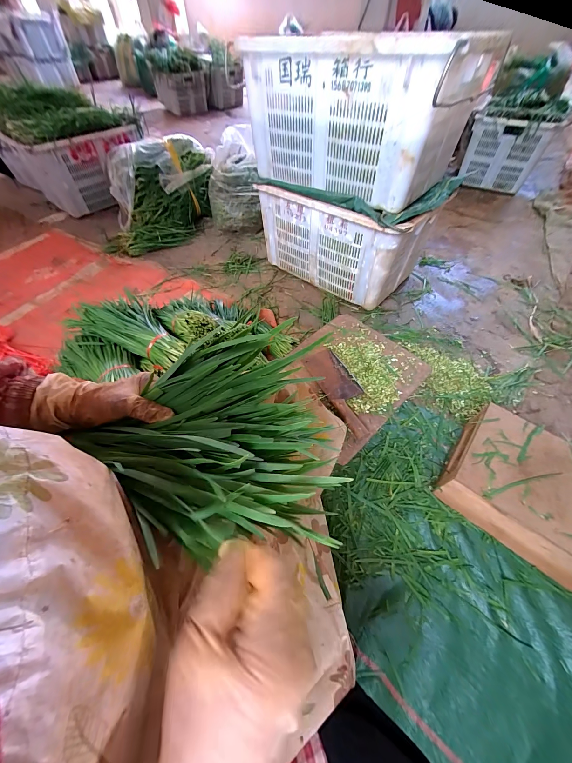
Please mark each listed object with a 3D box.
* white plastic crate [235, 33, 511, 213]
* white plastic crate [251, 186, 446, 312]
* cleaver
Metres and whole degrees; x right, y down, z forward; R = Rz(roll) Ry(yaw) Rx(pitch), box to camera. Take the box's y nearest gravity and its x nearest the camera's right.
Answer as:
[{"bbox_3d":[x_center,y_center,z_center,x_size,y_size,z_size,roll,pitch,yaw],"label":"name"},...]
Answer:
[{"bbox_3d":[0.209,-0.831,0.862,0.384,0.326,0.652,-39,62,-24],"label":"white plastic crate"},{"bbox_3d":[0.237,-0.602,1.174,0.619,0.367,0.378,38,63,25],"label":"white plastic crate"},{"bbox_3d":[0.150,0.018,0.727,0.100,0.031,0.272,-21,57,-14],"label":"cleaver"}]

